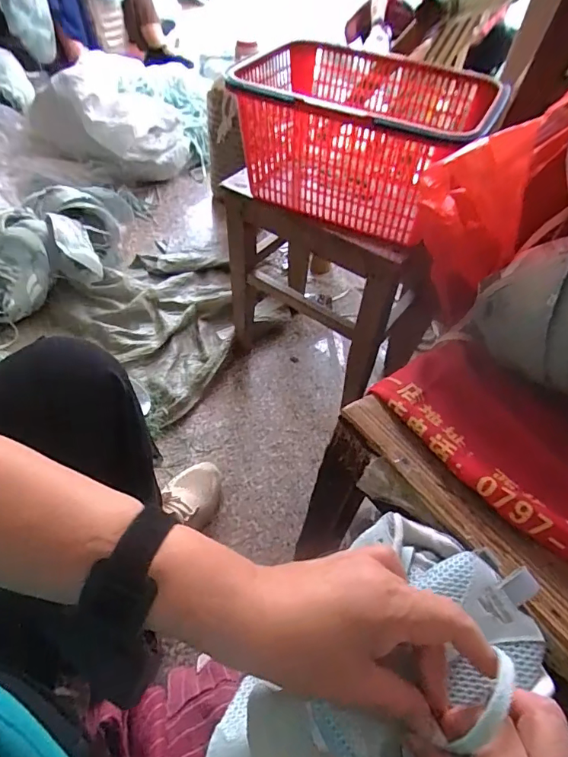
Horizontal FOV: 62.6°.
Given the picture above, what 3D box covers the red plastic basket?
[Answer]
[{"bbox_3d":[0.109,-0.349,0.681,0.324,0.156,0.243,21,52,12],"label":"red plastic basket"}]

